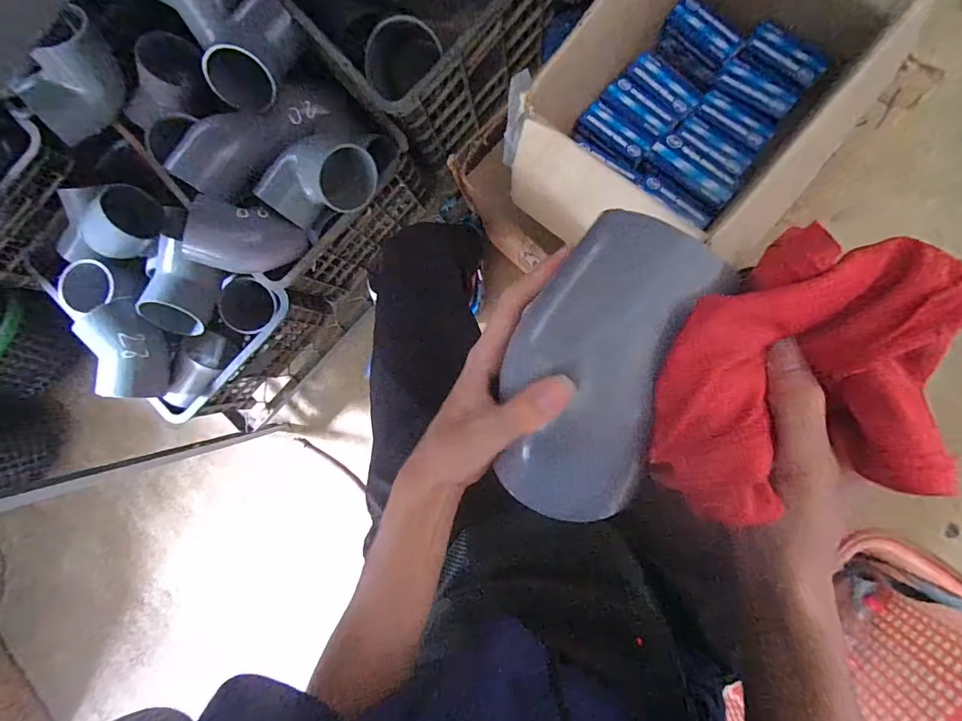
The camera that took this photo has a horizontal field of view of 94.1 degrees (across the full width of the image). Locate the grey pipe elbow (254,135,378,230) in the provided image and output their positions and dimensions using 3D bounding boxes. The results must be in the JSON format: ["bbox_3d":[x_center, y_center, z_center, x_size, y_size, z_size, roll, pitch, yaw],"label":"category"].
[{"bbox_3d":[-0.242,-0.273,0.682,0.109,0.087,0.152,42,94,6],"label":"grey pipe elbow"}]

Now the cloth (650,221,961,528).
[{"bbox_3d":[0.139,0.011,0.195,0.115,0.038,0.117,0,89,7],"label":"cloth"}]

